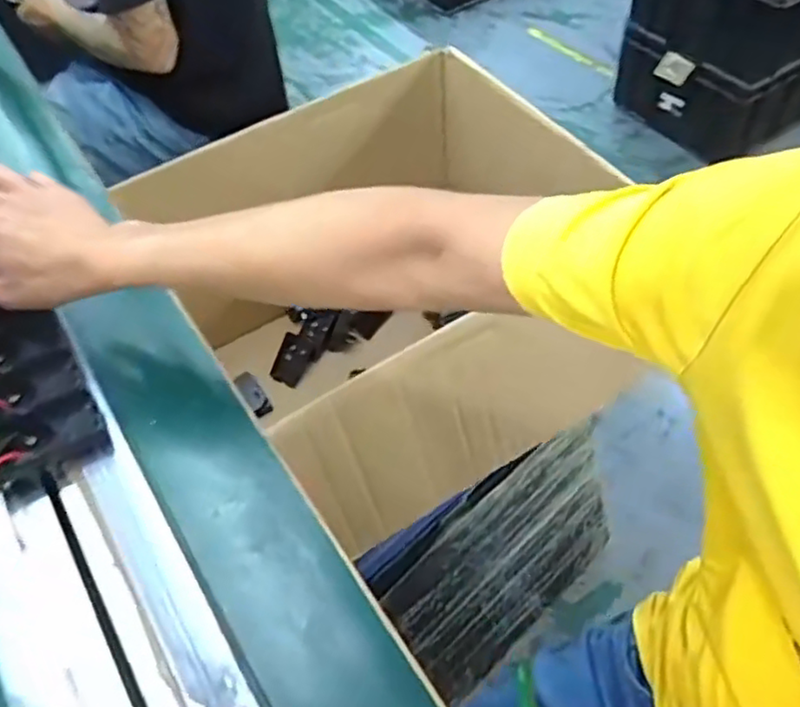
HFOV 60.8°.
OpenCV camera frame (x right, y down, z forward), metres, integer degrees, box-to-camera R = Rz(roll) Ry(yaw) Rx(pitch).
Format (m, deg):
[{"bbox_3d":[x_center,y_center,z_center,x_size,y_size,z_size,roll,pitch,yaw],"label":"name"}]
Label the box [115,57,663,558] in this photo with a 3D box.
[{"bbox_3d":[0.003,-0.053,0.854,0.425,0.346,0.464,-25,56,-14],"label":"box"}]

